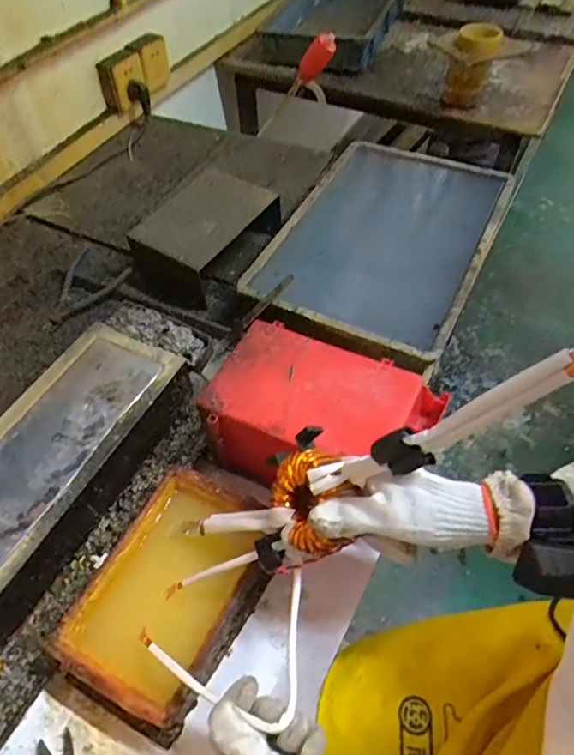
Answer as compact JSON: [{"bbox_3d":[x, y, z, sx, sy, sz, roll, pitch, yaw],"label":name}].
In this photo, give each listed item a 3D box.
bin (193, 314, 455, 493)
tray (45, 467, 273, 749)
[{"bbox_3d":[0.036,0.051,0.575,0.230,0.111,0.155,24,56,17],"label":"bin"},{"bbox_3d":[-0.108,0.206,0.500,0.136,0.070,0.205,21,55,15],"label":"tray"}]

